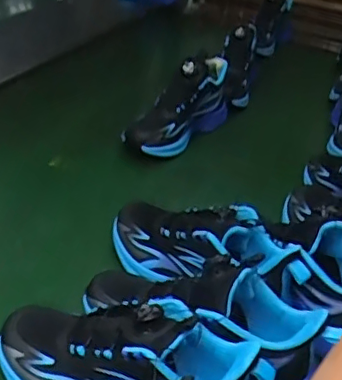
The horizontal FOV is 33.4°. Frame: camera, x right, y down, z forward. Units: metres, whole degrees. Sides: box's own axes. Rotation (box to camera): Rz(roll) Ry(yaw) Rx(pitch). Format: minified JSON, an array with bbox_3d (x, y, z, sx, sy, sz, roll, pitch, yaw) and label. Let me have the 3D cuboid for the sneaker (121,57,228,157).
[{"bbox_3d":[0.023,-0.153,0.977,0.082,0.118,0.266,23,36,22],"label":"sneaker"}]

